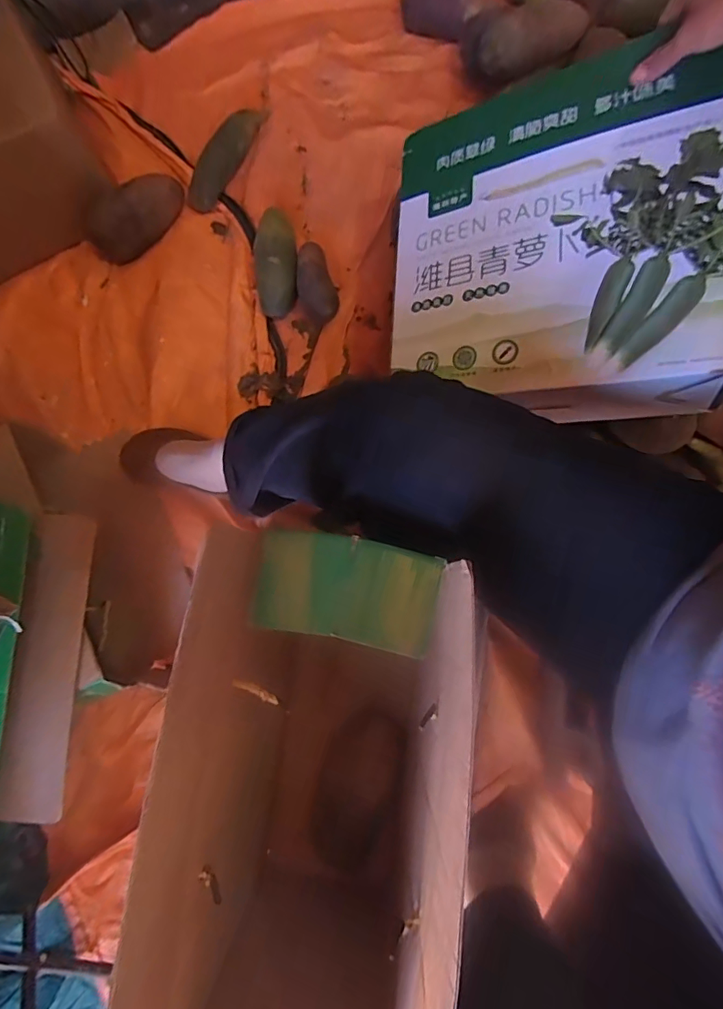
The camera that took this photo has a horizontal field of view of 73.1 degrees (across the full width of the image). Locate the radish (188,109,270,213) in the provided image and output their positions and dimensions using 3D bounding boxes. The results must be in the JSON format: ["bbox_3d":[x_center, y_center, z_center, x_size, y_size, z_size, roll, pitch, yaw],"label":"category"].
[{"bbox_3d":[-0.218,-0.570,0.793,0.045,0.044,0.195,29,82,6],"label":"radish"}]

